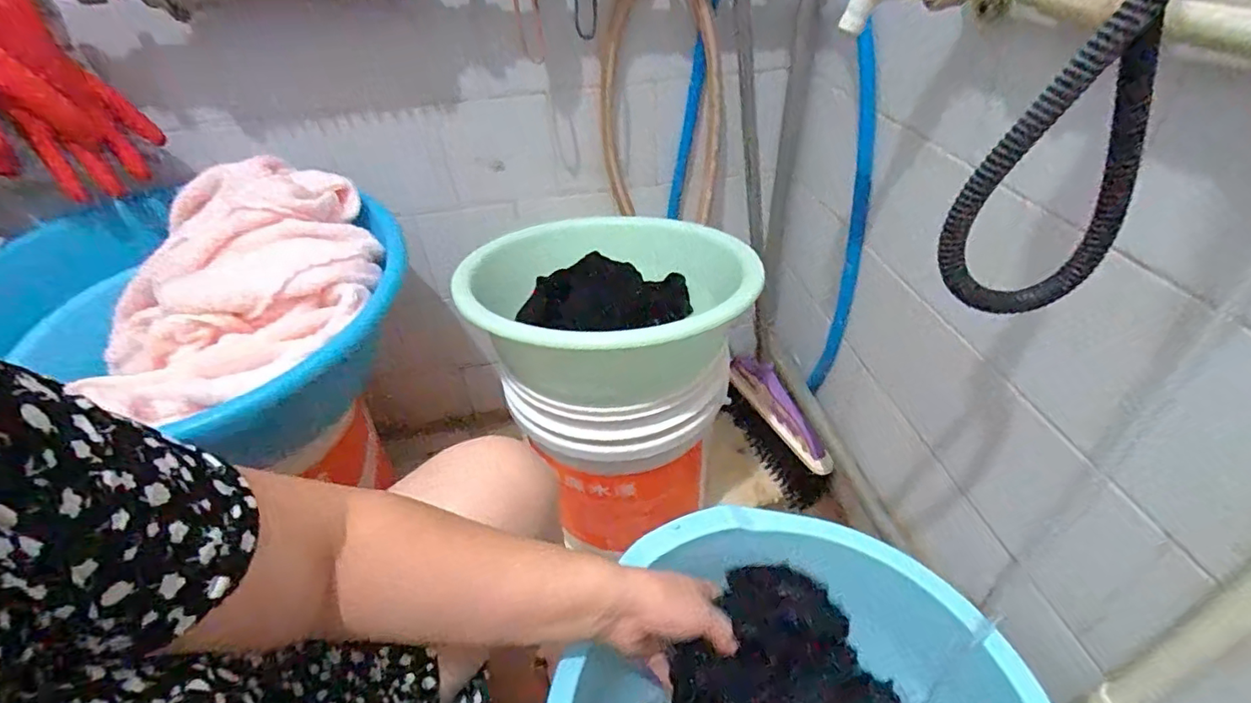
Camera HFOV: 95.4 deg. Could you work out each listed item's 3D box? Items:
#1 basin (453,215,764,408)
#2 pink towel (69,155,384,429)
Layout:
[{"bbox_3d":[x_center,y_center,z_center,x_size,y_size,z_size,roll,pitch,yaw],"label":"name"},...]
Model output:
[{"bbox_3d":[-0.022,-0.061,0.705,0.348,0.141,0.338,-1,39,5],"label":"basin"},{"bbox_3d":[-0.402,-0.078,0.579,0.278,0.121,0.309,-23,42,-21],"label":"pink towel"}]

